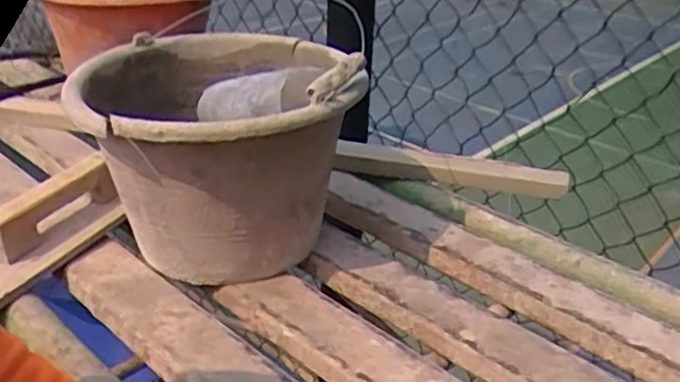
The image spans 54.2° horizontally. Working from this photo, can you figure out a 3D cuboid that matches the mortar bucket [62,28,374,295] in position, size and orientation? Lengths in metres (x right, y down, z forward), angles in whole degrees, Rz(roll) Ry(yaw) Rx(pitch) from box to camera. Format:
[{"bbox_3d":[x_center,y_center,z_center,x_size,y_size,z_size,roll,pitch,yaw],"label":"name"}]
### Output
[{"bbox_3d":[-0.122,-0.049,0.731,0.259,0.199,0.319,2,29,1],"label":"mortar bucket"}]

